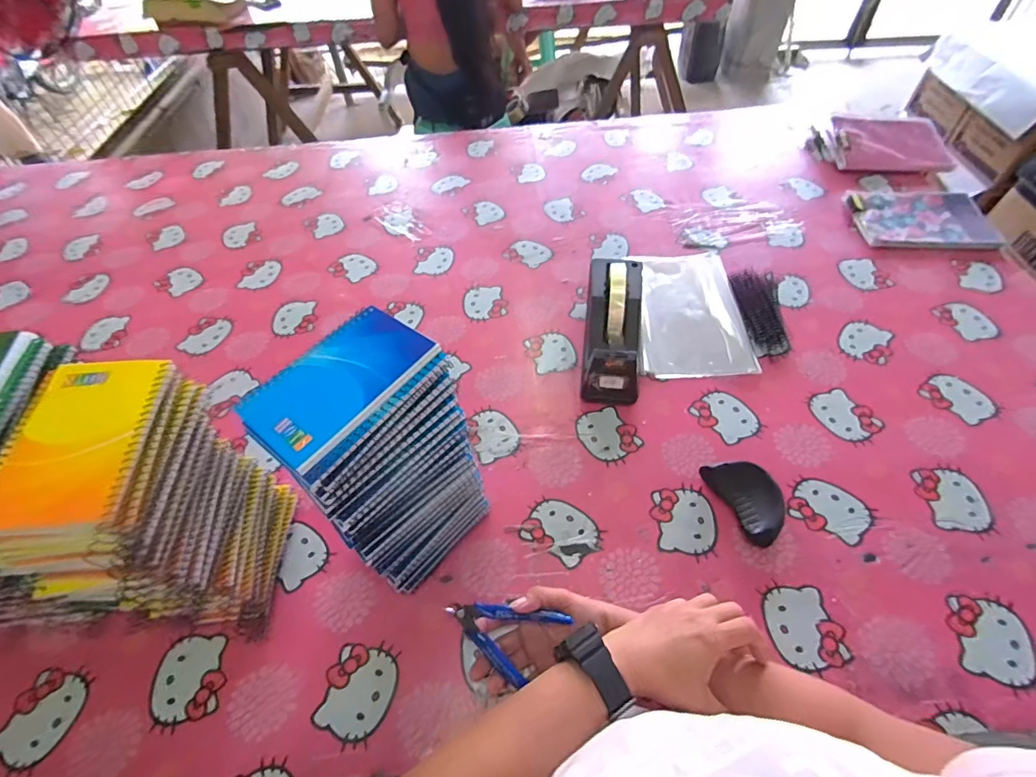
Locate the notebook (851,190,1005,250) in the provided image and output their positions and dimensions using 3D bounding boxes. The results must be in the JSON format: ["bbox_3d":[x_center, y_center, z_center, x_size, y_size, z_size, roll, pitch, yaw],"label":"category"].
[{"bbox_3d":[0.730,-0.307,0.856,0.220,0.021,0.159,-1,55,3],"label":"notebook"}]

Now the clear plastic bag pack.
[{"bbox_3d":[0.268,-0.126,0.749,0.167,0.016,0.257,0,55,3],"label":"clear plastic bag pack"}]

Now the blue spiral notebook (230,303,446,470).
[{"bbox_3d":[-0.132,-0.008,0.347,0.083,0.006,0.128,33,63,23],"label":"blue spiral notebook"}]

